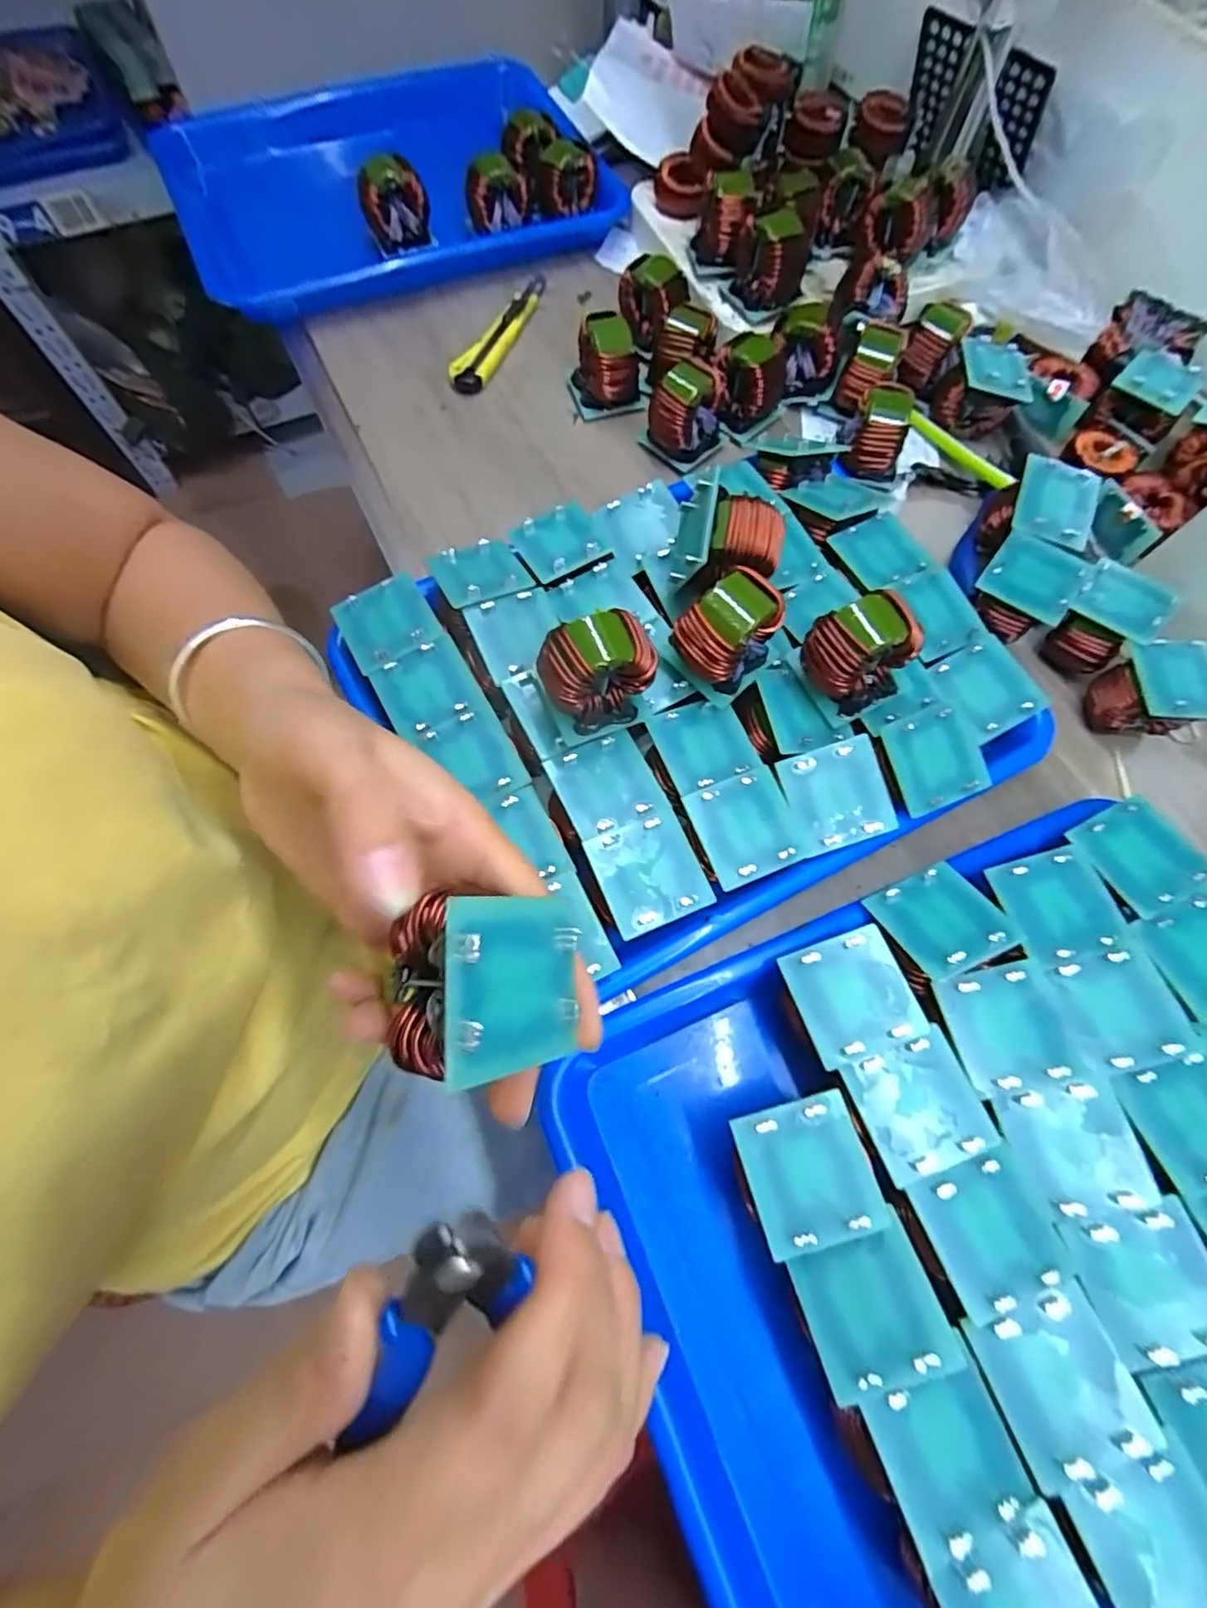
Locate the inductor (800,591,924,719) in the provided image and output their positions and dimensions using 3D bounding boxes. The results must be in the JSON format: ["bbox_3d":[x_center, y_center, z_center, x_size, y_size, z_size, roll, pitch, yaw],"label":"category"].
[{"bbox_3d":[0.118,-0.070,0.284,0.043,0.043,0.039,-25,72,-12],"label":"inductor"}]

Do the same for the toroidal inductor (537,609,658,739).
[{"bbox_3d":[-0.004,-0.058,0.275,0.048,0.050,0.034,-25,72,-12],"label":"toroidal inductor"}]

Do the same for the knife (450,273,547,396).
[{"bbox_3d":[-0.078,-0.360,0.458,0.026,0.013,0.138,19,70,6],"label":"knife"}]

